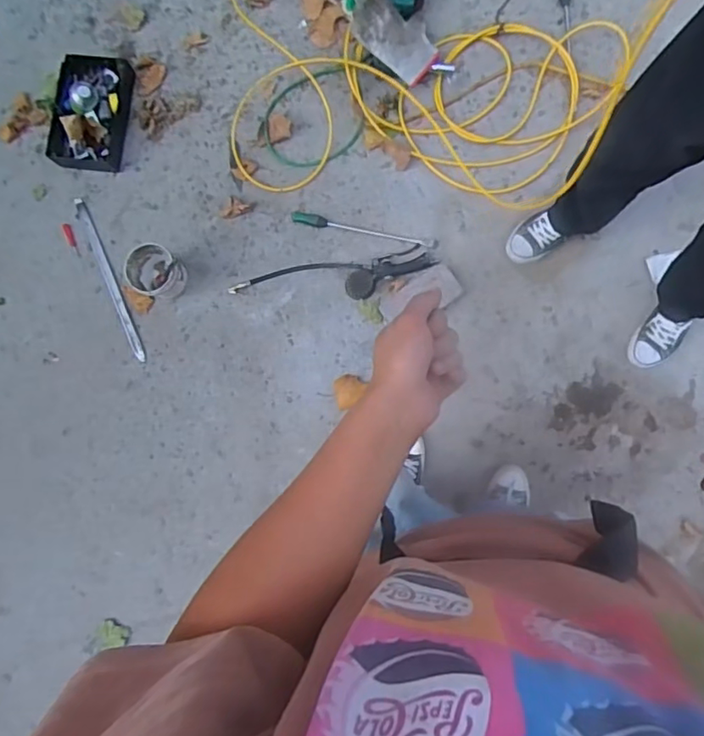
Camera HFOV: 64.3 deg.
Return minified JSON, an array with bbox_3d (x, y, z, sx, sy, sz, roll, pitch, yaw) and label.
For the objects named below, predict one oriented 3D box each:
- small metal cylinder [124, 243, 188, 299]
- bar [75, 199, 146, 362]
[{"bbox_3d":[-0.470,-0.231,1.351,0.118,0.089,0.115,0,86,5],"label":"small metal cylinder"},{"bbox_3d":[-0.599,-0.215,1.386,0.033,0.013,0.414,-22,91,-10],"label":"bar"}]

